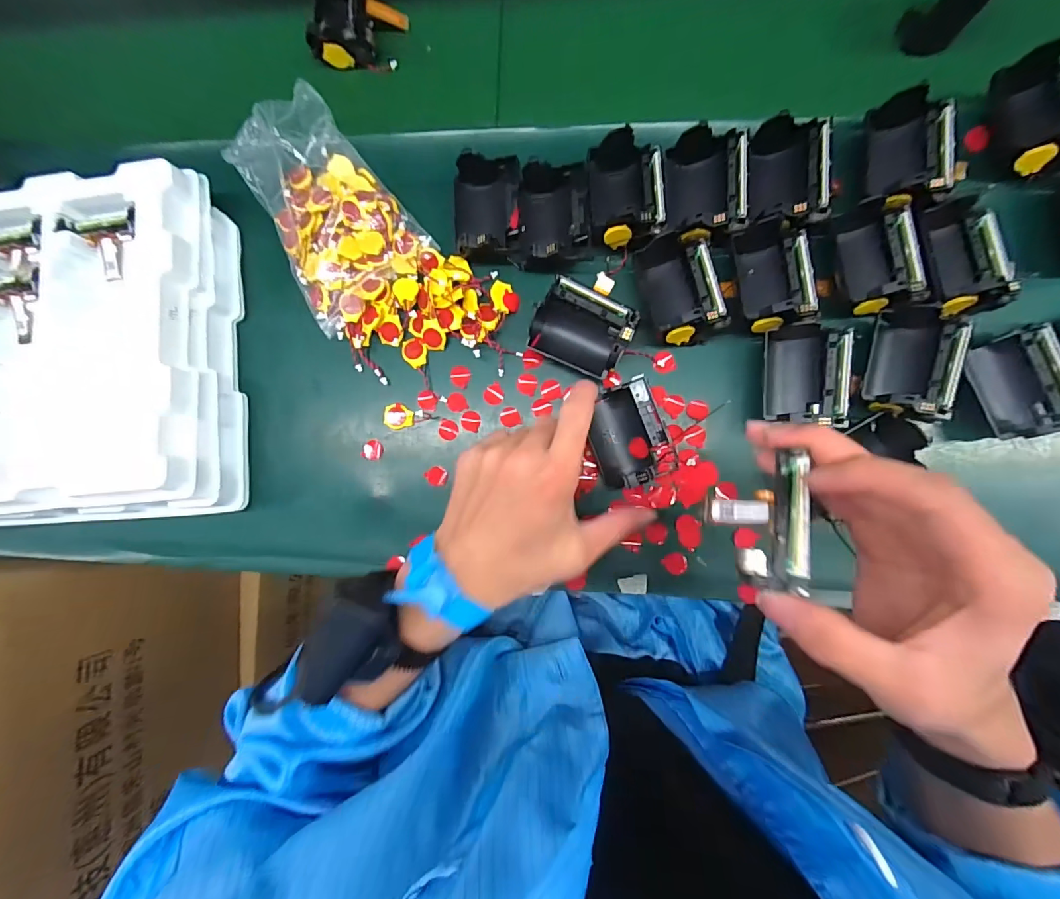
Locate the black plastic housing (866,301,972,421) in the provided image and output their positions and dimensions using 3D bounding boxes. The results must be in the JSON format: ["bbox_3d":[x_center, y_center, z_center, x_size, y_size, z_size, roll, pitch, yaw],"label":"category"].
[{"bbox_3d":[0.263,-0.059,0.313,0.047,0.032,0.071,17,93,5],"label":"black plastic housing"}]

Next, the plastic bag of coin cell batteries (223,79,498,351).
[{"bbox_3d":[-0.136,-0.156,0.356,0.119,0.036,0.235,-42,87,5],"label":"plastic bag of coin cell batteries"}]

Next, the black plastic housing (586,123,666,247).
[{"bbox_3d":[0.070,-0.189,0.339,0.055,0.045,0.078,-3,90,5],"label":"black plastic housing"}]

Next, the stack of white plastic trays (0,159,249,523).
[{"bbox_3d":[-0.449,-0.064,0.370,0.421,0.074,0.256,-4,91,6],"label":"stack of white plastic trays"}]

